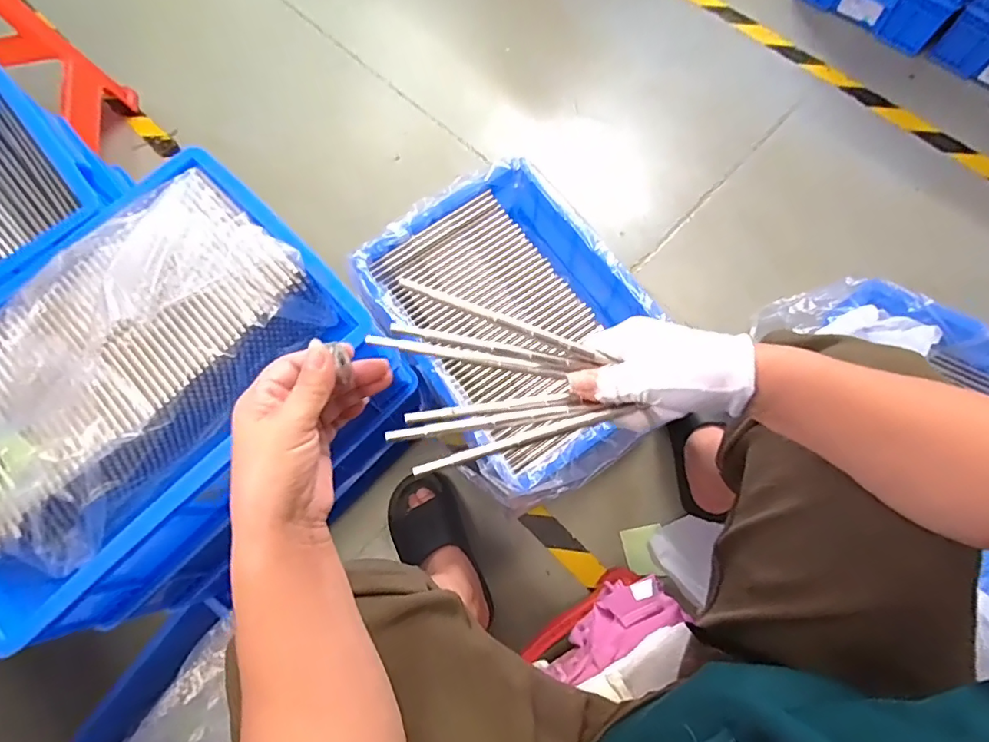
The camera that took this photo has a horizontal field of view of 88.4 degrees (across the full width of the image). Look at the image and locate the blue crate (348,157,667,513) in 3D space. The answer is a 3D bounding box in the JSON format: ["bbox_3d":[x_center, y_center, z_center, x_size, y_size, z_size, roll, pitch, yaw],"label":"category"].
[{"bbox_3d":[0.037,-0.062,0.736,0.330,0.121,0.449,-30,74,-7],"label":"blue crate"}]

